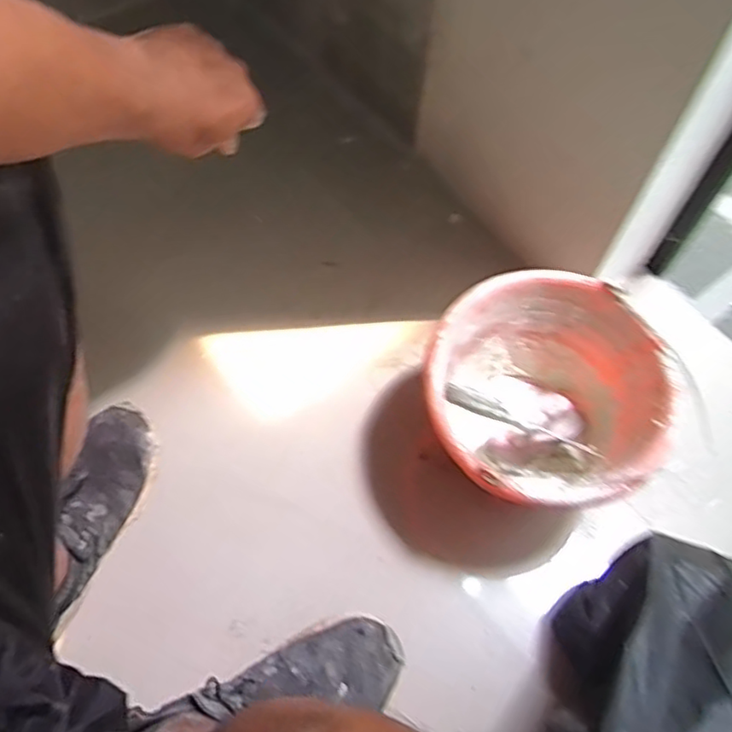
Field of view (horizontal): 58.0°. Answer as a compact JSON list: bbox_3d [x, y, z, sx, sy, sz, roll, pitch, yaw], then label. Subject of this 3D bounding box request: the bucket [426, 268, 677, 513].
[{"bbox_3d":[0.173,0.051,0.711,0.225,0.182,0.238,4,62,-1],"label":"bucket"}]

